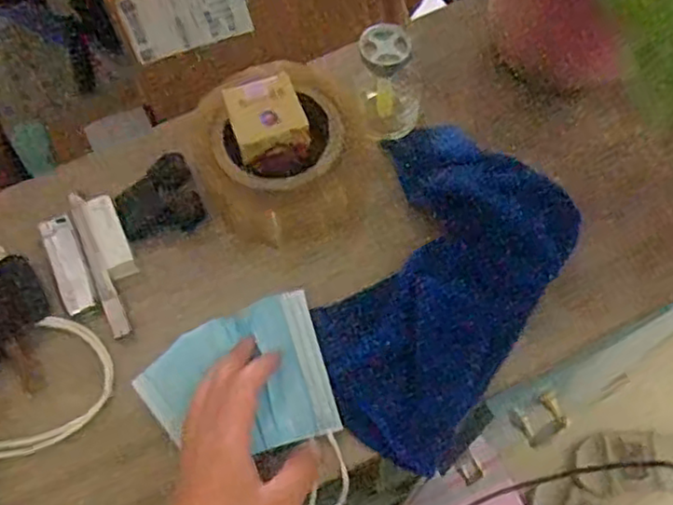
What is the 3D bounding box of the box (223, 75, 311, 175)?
[{"bbox_3d":[-0.047,-0.089,0.468,0.047,0.038,0.048,-18,66,-6],"label":"box"}]

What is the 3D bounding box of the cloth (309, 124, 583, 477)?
[{"bbox_3d":[0.063,0.025,0.463,0.136,0.053,0.207,30,70,15],"label":"cloth"}]

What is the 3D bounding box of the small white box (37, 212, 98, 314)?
[{"bbox_3d":[-0.189,0.009,0.478,0.020,0.008,0.077,-23,66,-8],"label":"small white box"}]

